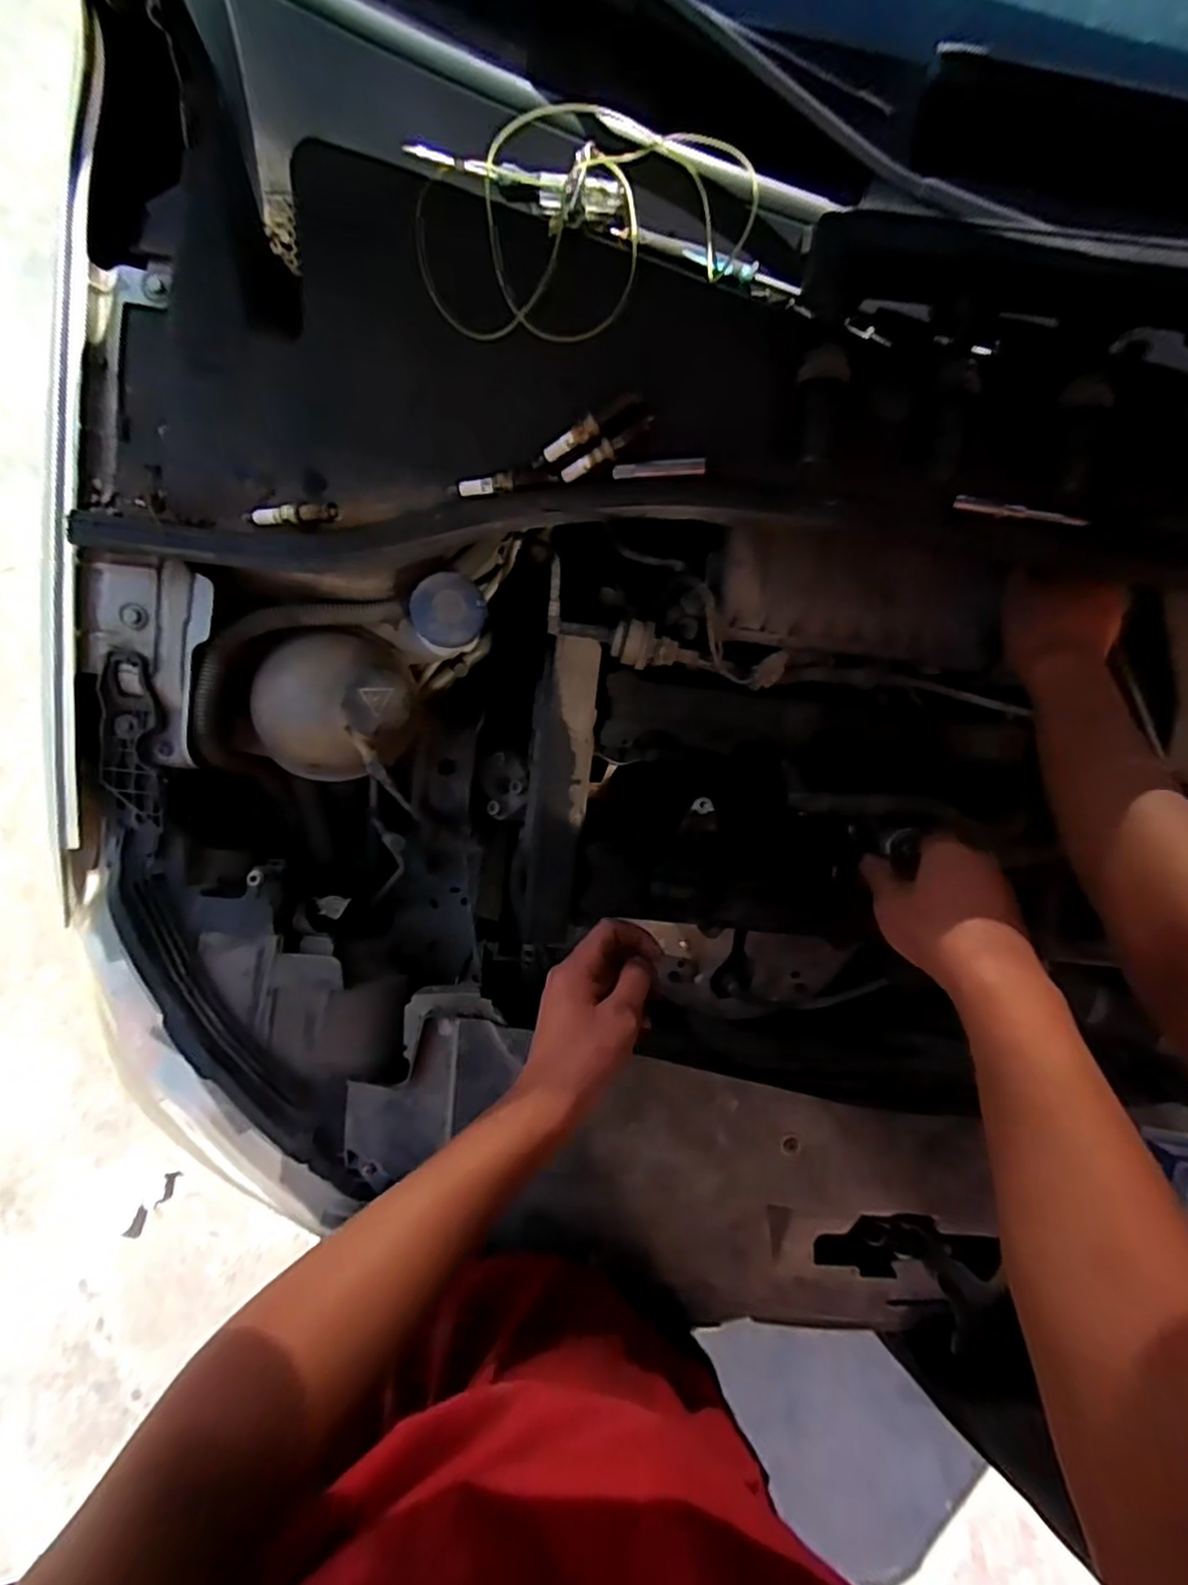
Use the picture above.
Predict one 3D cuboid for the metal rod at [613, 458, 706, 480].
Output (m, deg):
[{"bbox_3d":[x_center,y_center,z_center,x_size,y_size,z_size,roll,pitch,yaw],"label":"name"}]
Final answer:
[{"bbox_3d":[0.046,-0.224,0.451,0.063,0.004,0.010,-4,118,0],"label":"metal rod"}]

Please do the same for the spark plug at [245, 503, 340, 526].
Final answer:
[{"bbox_3d":[-0.220,-0.201,0.469,0.072,0.011,0.015,1,89,10],"label":"spark plug"}]

